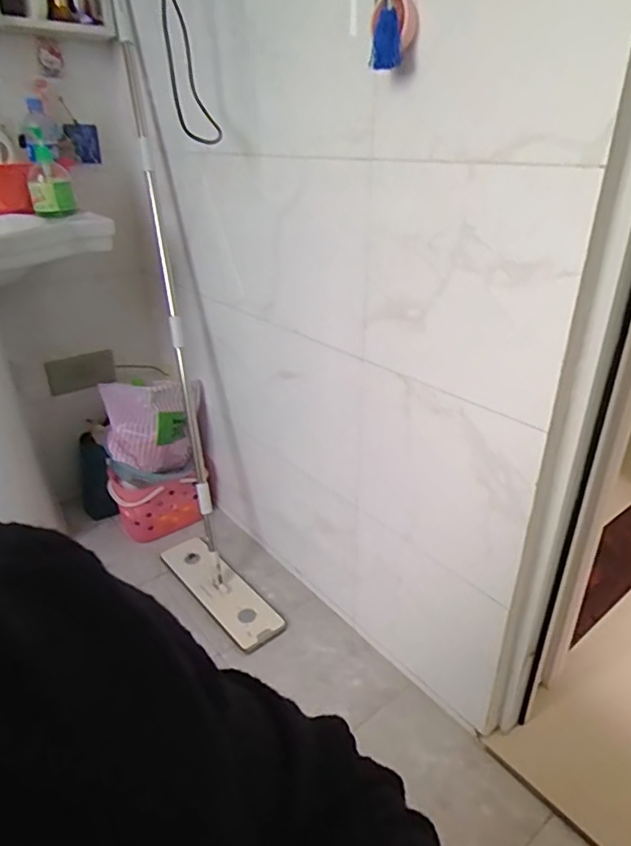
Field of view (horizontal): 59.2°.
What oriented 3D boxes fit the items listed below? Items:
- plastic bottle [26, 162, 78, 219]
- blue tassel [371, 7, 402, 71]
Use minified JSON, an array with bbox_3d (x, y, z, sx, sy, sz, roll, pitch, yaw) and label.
[{"bbox_3d":[-0.522,-0.460,1.100,0.080,0.092,0.072,-14,30,-22],"label":"plastic bottle"},{"bbox_3d":[0.086,-0.465,0.676,0.035,0.058,0.026,1,28,6],"label":"blue tassel"}]

